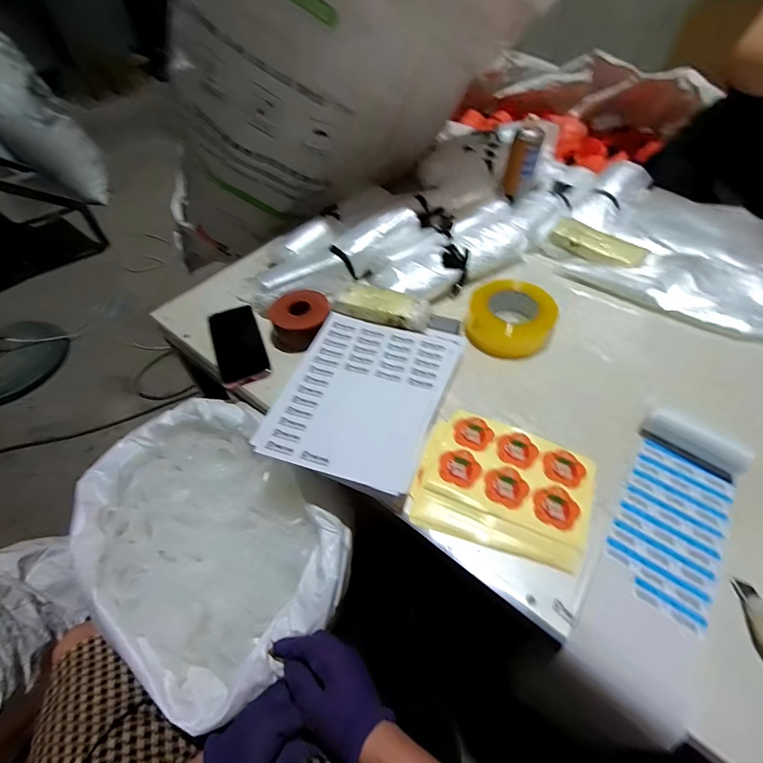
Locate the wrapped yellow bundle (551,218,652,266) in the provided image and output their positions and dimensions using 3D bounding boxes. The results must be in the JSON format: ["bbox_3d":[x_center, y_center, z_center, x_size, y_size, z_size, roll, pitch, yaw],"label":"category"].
[{"bbox_3d":[0.407,-0.259,0.769,0.166,0.028,0.063,34,61,24],"label":"wrapped yellow bundle"}]

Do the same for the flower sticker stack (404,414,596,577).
[{"bbox_3d":[0.155,0.125,0.512,0.205,0.011,0.166,17,55,14],"label":"flower sticker stack"}]

